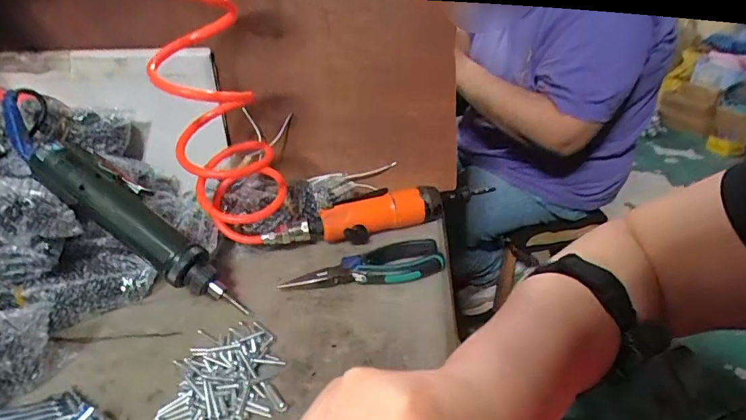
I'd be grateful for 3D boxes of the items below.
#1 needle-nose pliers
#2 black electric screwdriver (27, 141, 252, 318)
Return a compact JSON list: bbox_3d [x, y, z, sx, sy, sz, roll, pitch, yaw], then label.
[{"bbox_3d":[-0.009,0.058,0.451,0.152,0.020,0.047,-8,29,-8],"label":"needle-nose pliers"},{"bbox_3d":[-0.213,0.012,0.426,0.230,0.031,0.042,37,38,3],"label":"black electric screwdriver"}]

